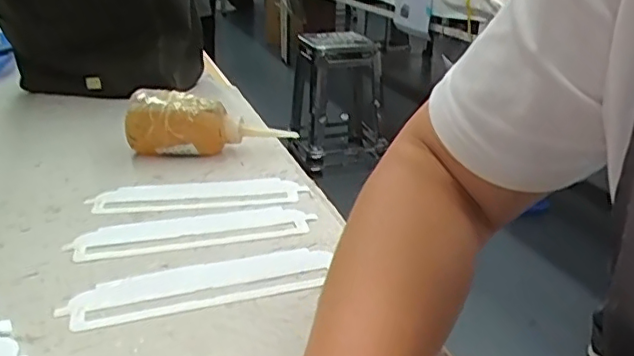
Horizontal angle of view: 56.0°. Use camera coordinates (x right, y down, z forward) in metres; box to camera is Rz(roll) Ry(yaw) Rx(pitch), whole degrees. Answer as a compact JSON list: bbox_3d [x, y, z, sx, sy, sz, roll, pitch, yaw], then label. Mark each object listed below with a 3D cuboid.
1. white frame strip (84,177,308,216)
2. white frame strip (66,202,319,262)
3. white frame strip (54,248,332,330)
[{"bbox_3d":[-0.104,0.015,0.528,0.184,0.004,0.058,-4,24,-6],"label":"white frame strip"},{"bbox_3d":[-0.097,0.039,0.476,0.184,0.004,0.058,-5,24,-10],"label":"white frame strip"},{"bbox_3d":[-0.078,0.071,0.408,0.178,0.004,0.050,-8,25,-15],"label":"white frame strip"}]

